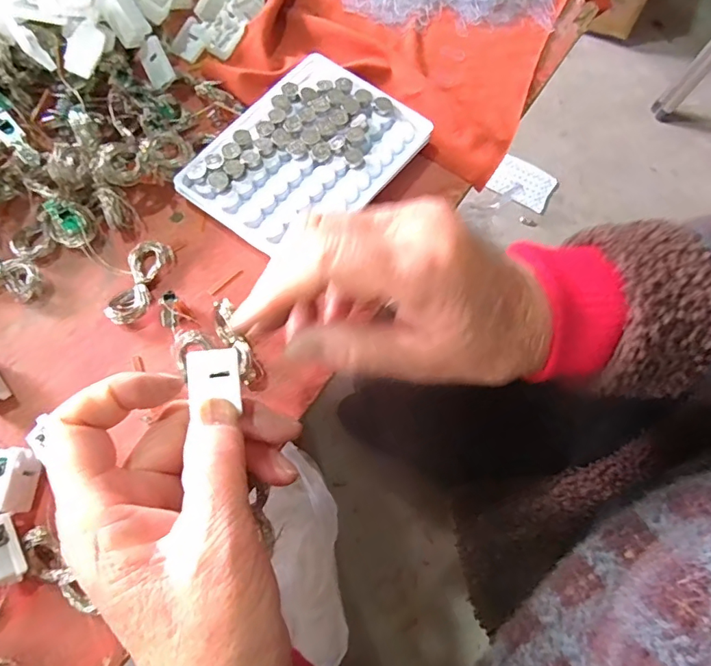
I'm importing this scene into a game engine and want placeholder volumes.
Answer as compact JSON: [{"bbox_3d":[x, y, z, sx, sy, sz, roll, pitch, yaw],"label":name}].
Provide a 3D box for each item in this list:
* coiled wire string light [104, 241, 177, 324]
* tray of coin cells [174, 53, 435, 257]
[{"bbox_3d":[-0.116,-0.027,0.269,0.019,0.008,0.050,16,69,3],"label":"coiled wire string light"},{"bbox_3d":[-0.028,-0.105,0.294,0.092,0.010,0.129,34,71,10],"label":"tray of coin cells"}]

